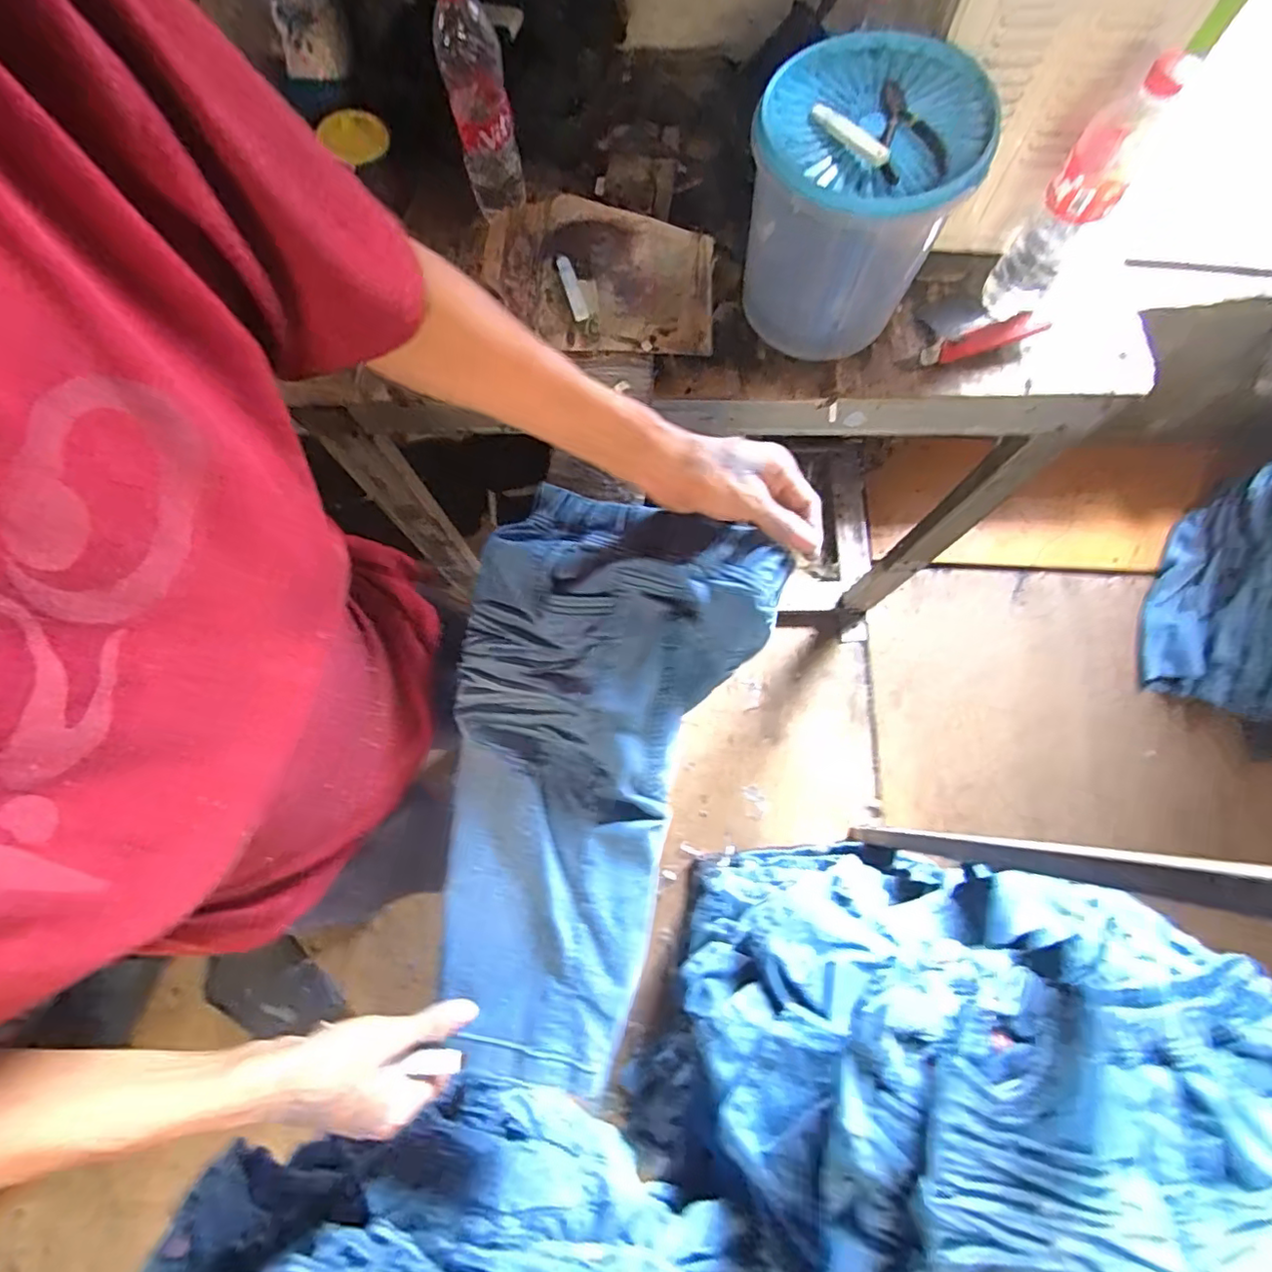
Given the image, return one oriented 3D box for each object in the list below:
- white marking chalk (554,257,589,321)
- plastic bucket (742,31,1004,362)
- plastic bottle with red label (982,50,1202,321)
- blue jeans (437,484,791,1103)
[{"bbox_3d":[-0.067,-0.357,0.601,0.016,0.008,0.085,-19,74,-4],"label":"white marking chalk"},{"bbox_3d":[0.201,-0.401,0.565,0.184,0.192,0.178,-1,74,2],"label":"plastic bucket"},{"bbox_3d":[0.417,-0.412,0.556,0.060,0.205,0.072,32,77,10],"label":"plastic bottle with red label"},{"bbox_3d":[-0.070,0.095,0.455,0.247,0.127,0.439,20,75,8],"label":"blue jeans"}]

